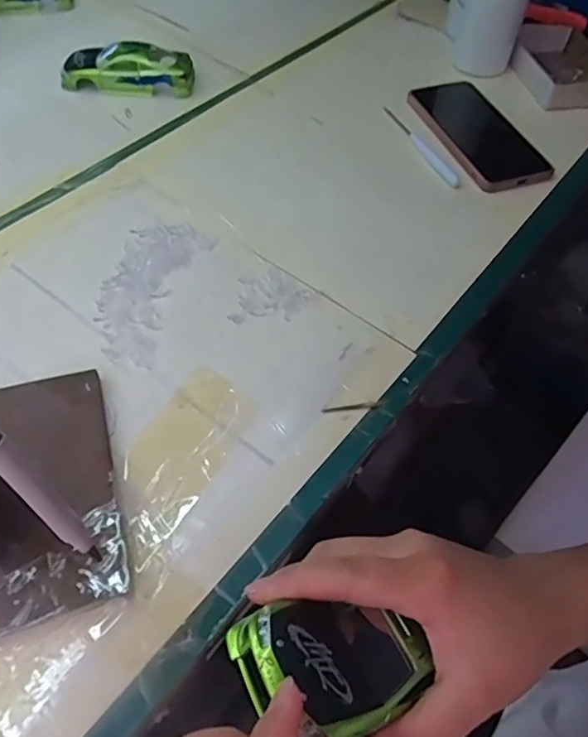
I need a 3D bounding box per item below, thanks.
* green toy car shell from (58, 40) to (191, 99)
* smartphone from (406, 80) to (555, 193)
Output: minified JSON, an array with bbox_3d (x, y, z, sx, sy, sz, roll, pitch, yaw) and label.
[{"bbox_3d":[-0.167,-0.303,0.591,0.127,0.031,0.047,2,54,-4],"label":"green toy car shell"},{"bbox_3d":[0.184,-0.243,0.592,0.089,0.014,0.183,-14,57,-14],"label":"smartphone"}]

